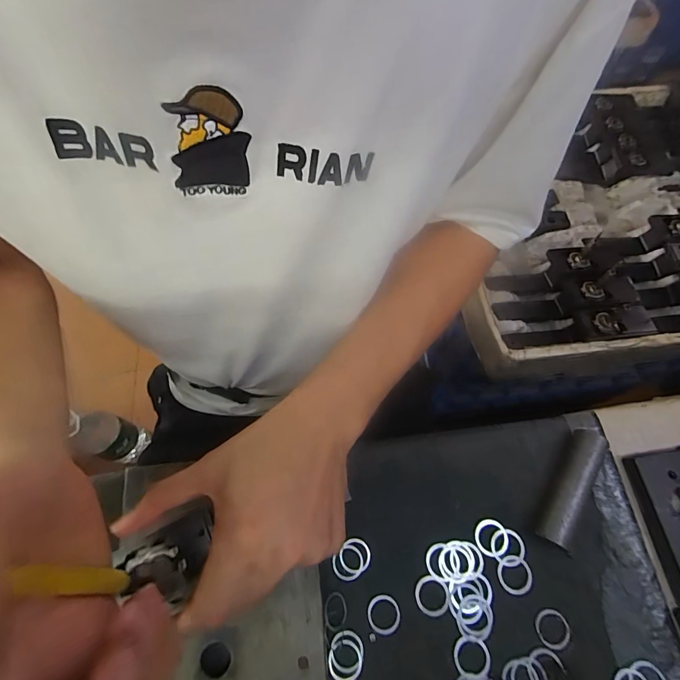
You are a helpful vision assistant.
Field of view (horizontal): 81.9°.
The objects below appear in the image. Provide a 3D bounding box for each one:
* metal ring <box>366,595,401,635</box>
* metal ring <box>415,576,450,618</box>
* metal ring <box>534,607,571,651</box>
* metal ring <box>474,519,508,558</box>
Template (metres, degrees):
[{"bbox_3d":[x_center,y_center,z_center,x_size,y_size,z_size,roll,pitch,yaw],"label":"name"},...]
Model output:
[{"bbox_3d":[0.032,0.201,0.288,0.023,0.004,0.025,0,65,0],"label":"metal ring"},{"bbox_3d":[0.069,0.192,0.293,0.026,0.004,0.025,0,65,0],"label":"metal ring"},{"bbox_3d":[0.154,0.210,0.284,0.023,0.004,0.024,0,65,0],"label":"metal ring"},{"bbox_3d":[0.119,0.155,0.308,0.026,0.004,0.027,9,66,4],"label":"metal ring"}]

